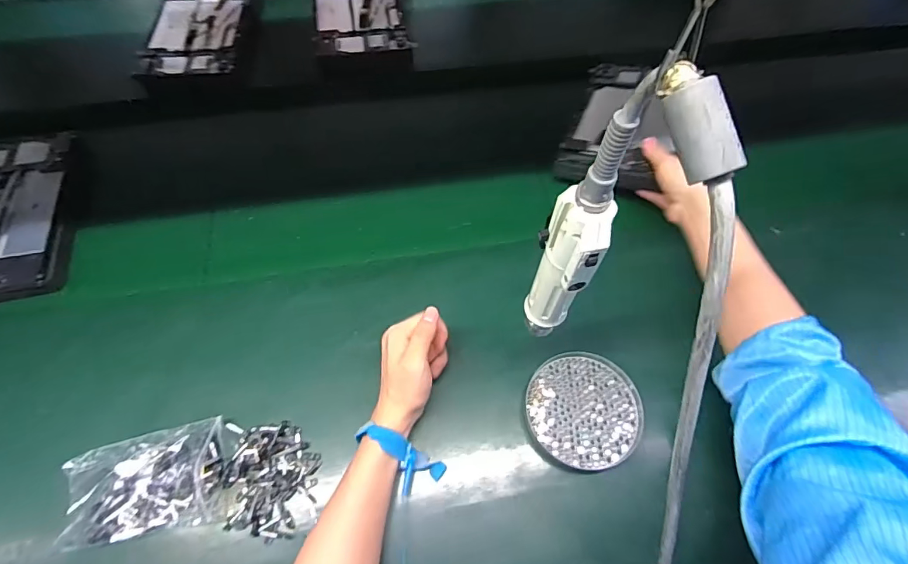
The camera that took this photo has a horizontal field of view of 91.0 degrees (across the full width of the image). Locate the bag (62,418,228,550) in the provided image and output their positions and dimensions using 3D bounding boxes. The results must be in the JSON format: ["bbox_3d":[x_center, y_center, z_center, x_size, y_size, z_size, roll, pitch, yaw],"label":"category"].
[{"bbox_3d":[-0.285,0.189,0.422,0.132,0.034,0.090,-12,63,-8],"label":"bag"}]

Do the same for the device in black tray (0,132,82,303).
[{"bbox_3d":[-0.568,-0.091,0.566,0.172,0.022,0.267,-10,63,-7],"label":"device in black tray"}]

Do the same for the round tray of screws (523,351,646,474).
[{"bbox_3d":[0.134,0.132,0.462,0.113,0.016,0.112,1,62,-1],"label":"round tray of screws"}]

